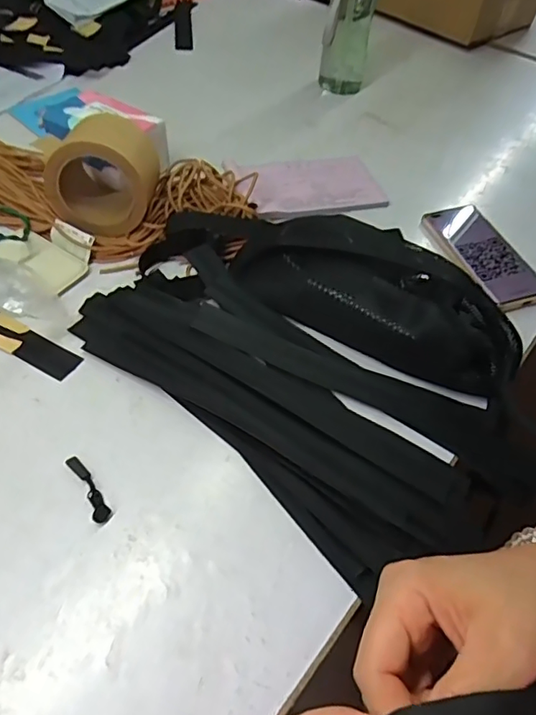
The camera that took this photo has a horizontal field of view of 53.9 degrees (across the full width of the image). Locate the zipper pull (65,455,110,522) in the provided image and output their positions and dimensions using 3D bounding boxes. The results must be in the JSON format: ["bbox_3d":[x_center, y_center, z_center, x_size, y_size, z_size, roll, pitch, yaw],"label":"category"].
[{"bbox_3d":[-0.140,0.100,0.409,0.013,0.004,0.062,-27,59,-25],"label":"zipper pull"}]

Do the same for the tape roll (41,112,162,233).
[{"bbox_3d":[-0.177,-0.197,0.570,0.107,0.107,0.082,12,51,4],"label":"tape roll"}]

